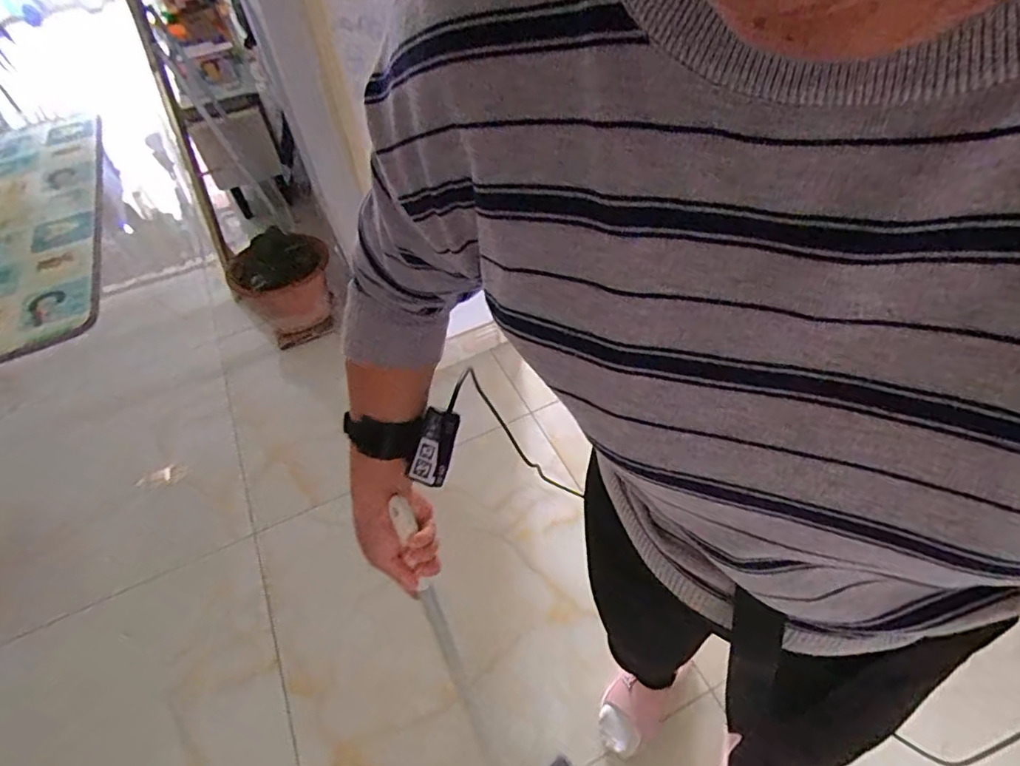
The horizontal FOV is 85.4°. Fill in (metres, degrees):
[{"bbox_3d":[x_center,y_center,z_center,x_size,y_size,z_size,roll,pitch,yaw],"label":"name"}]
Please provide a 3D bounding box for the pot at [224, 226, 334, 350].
[{"bbox_3d":[-0.709,-0.329,1.722,0.313,0.213,0.337,-24,52,-15],"label":"pot"}]

